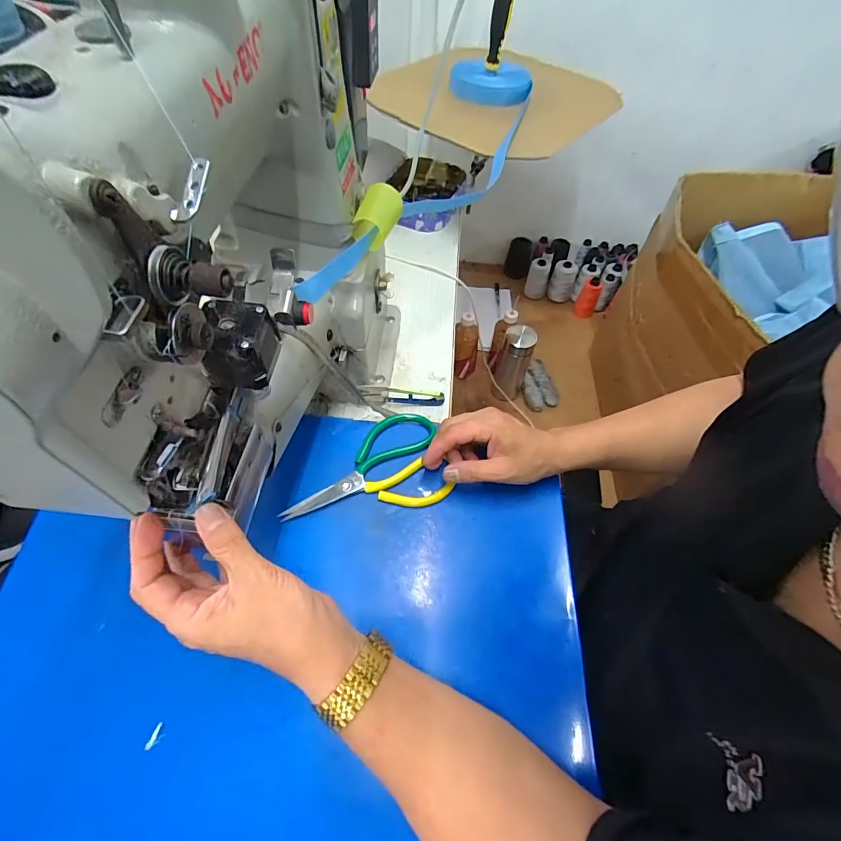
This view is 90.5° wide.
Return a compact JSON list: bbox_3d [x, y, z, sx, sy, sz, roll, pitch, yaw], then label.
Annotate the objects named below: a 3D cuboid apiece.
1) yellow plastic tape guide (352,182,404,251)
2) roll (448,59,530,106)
[{"bbox_3d":[-0.039,-0.205,0.414,0.030,0.035,0.063,19,57,10],"label":"yellow plastic tape guide"},{"bbox_3d":[0.116,-0.566,0.692,0.128,0.036,0.120,6,55,1],"label":"roll"}]

